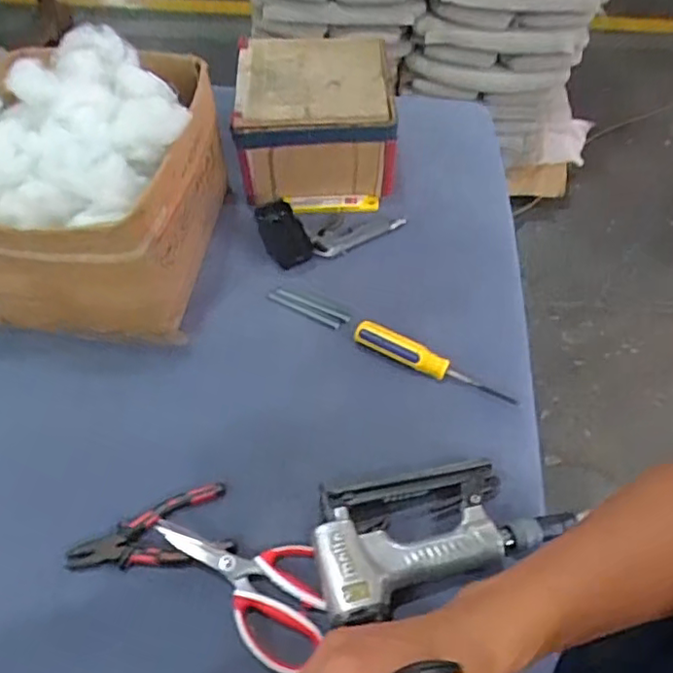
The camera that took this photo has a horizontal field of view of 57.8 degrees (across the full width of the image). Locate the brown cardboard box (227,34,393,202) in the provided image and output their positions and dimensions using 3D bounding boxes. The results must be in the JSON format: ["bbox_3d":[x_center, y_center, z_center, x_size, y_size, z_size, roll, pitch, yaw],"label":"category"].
[{"bbox_3d":[-0.033,-0.312,0.870,0.213,0.136,0.238,-5,53,-4],"label":"brown cardboard box"}]

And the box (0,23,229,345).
[{"bbox_3d":[-0.297,-0.180,0.726,0.268,0.232,0.303,5,54,5],"label":"box"}]

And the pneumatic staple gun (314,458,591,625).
[{"bbox_3d":[0.104,0.178,0.569,0.248,0.049,0.124,-11,54,-7],"label":"pneumatic staple gun"}]

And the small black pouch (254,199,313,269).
[{"bbox_3d":[-0.074,-0.143,0.825,0.056,0.013,0.128,-19,56,-9],"label":"small black pouch"}]

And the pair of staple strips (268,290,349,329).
[{"bbox_3d":[-0.035,-0.038,0.756,0.107,0.004,0.021,25,60,20],"label":"pair of staple strips"}]

